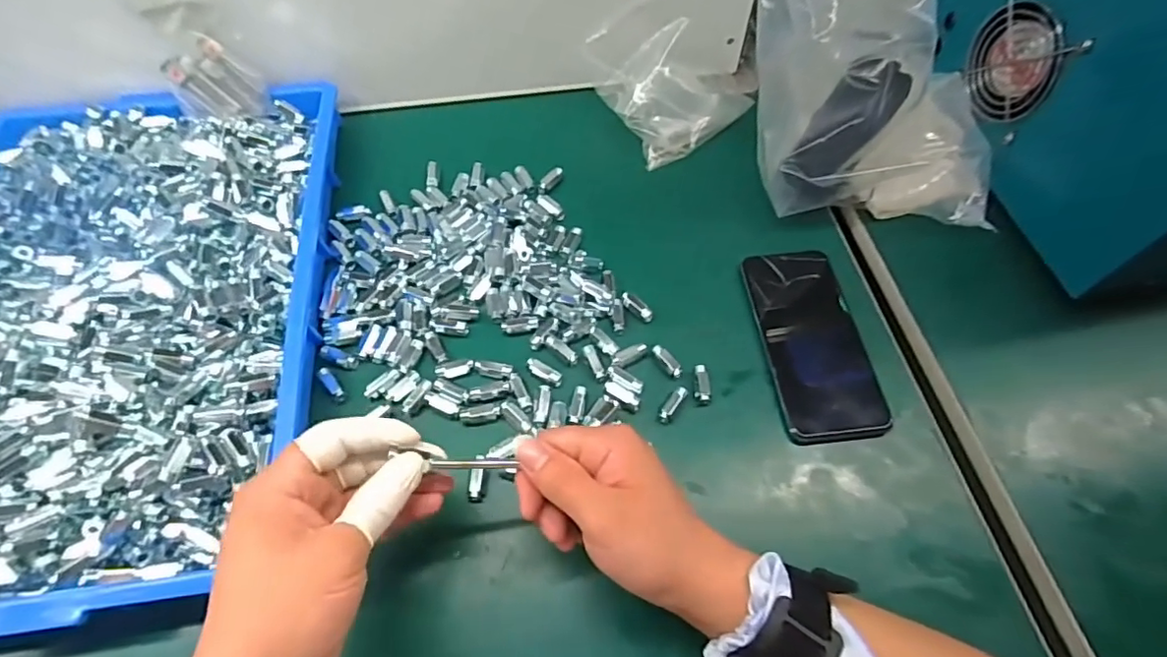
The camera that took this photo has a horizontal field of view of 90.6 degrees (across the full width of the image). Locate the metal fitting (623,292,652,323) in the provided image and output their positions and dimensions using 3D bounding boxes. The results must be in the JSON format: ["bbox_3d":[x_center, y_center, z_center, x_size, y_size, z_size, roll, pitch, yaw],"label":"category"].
[{"bbox_3d":[0.041,-0.017,0.439,0.009,0.006,0.028,-39,67,-20],"label":"metal fitting"}]

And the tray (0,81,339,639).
[{"bbox_3d":[-0.335,-0.013,0.412,0.283,0.053,0.407,-6,61,-3],"label":"tray"}]

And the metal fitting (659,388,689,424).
[{"bbox_3d":[0.063,0.052,0.402,0.009,0.010,0.030,33,66,17],"label":"metal fitting"}]

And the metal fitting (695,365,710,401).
[{"bbox_3d":[0.084,0.038,0.409,0.009,0.008,0.026,1,60,1],"label":"metal fitting"}]

